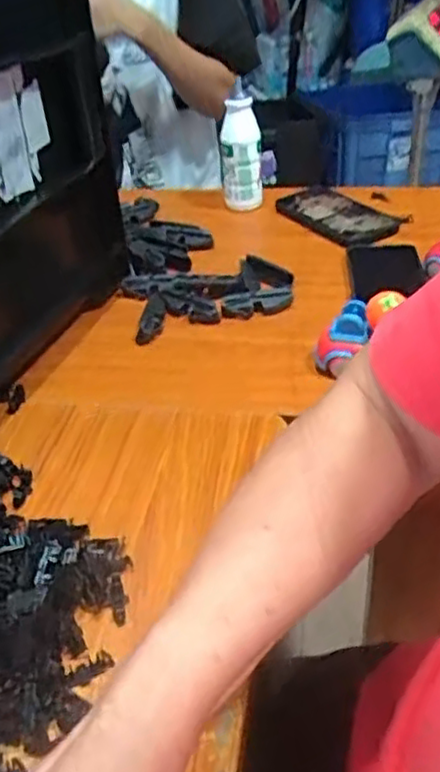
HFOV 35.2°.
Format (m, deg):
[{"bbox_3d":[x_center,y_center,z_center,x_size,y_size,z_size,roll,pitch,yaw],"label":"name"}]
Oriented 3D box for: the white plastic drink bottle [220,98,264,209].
[{"bbox_3d":[0.028,-0.306,0.917,0.054,0.127,0.042,-9,37,-7],"label":"white plastic drink bottle"}]

